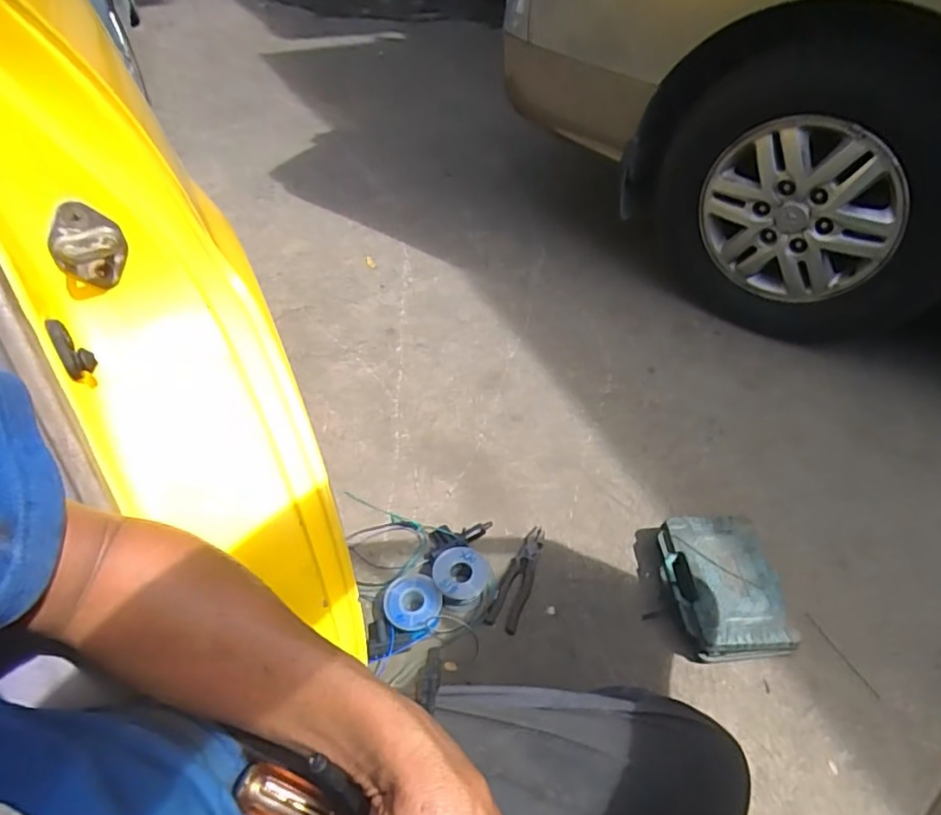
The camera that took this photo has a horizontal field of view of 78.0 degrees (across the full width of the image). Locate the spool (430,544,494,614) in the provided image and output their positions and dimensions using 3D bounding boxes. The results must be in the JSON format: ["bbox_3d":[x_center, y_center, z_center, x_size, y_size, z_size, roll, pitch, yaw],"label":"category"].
[{"bbox_3d":[-0.010,0.314,1.064,0.108,0.049,0.113,0,49,0],"label":"spool"}]

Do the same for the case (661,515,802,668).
[{"bbox_3d":[0.445,0.315,1.038,0.184,0.071,0.244,-2,49,-1],"label":"case"}]

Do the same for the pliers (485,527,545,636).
[{"bbox_3d":[0.091,0.317,1.089,0.057,0.015,0.214,18,51,16],"label":"pliers"}]

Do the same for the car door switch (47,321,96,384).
[{"bbox_3d":[-0.288,-0.041,0.418,0.019,0.045,0.017,-34,33,-25],"label":"car door switch"}]

